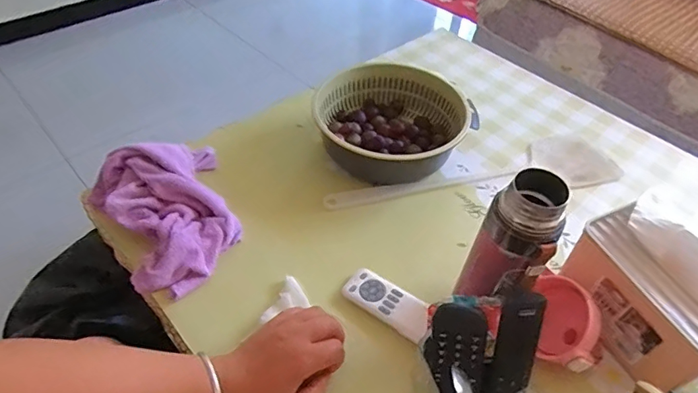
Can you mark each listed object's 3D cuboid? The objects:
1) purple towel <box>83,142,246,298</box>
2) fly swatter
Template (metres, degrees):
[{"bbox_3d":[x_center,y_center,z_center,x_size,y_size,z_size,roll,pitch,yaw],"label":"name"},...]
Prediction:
[{"bbox_3d":[-0.221,0.011,0.589,0.162,0.058,0.217,-22,52,-22],"label":"purple towel"},{"bbox_3d":[0.184,-0.039,0.709,0.446,0.017,0.104,-6,48,-9],"label":"fly swatter"}]

